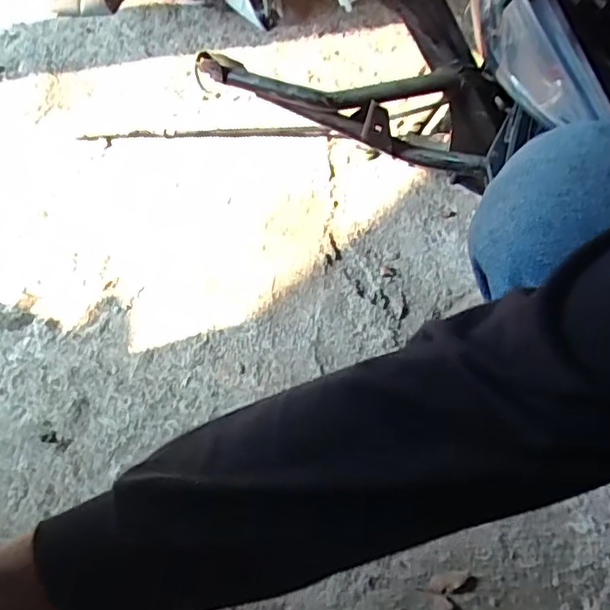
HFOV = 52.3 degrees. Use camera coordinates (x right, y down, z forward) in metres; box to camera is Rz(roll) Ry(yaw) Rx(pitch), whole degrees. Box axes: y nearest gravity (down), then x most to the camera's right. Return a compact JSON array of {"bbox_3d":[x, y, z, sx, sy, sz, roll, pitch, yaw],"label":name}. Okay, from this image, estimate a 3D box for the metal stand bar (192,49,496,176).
[{"bbox_3d":[0.036,-0.202,0.627,0.314,0.083,0.060,12,59,12],"label":"metal stand bar"}]

